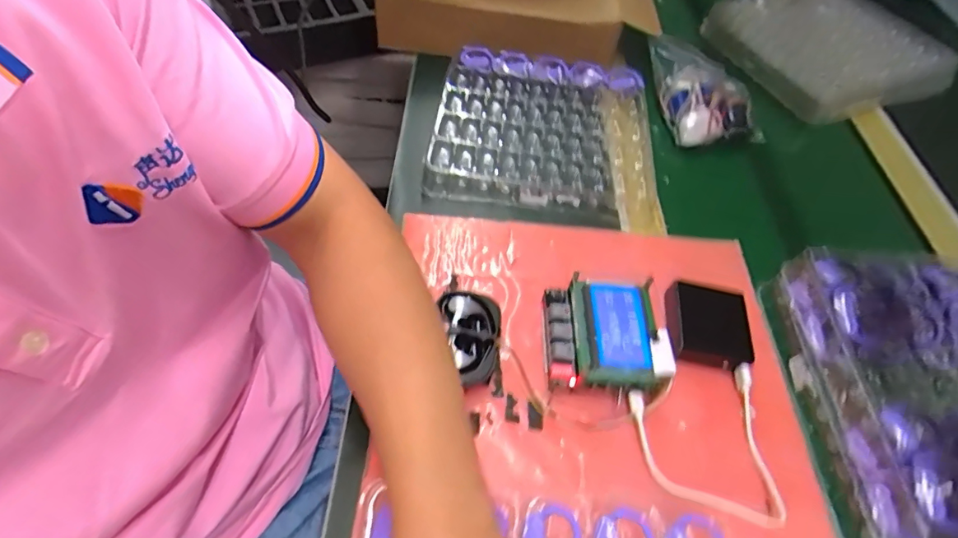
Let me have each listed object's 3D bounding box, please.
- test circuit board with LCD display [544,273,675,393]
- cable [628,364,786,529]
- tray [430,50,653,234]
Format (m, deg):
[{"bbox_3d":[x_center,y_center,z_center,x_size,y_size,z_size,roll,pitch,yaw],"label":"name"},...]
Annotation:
[{"bbox_3d":[0.104,0.055,0.432,0.093,0.046,0.096,7,51,-2],"label":"test circuit board with LCD display"},{"bbox_3d":[0.188,0.136,0.388,0.114,0.030,0.115,0,54,0],"label":"cable"},{"bbox_3d":[0.073,-0.168,0.614,0.249,0.034,0.251,8,54,1],"label":"tray"}]

